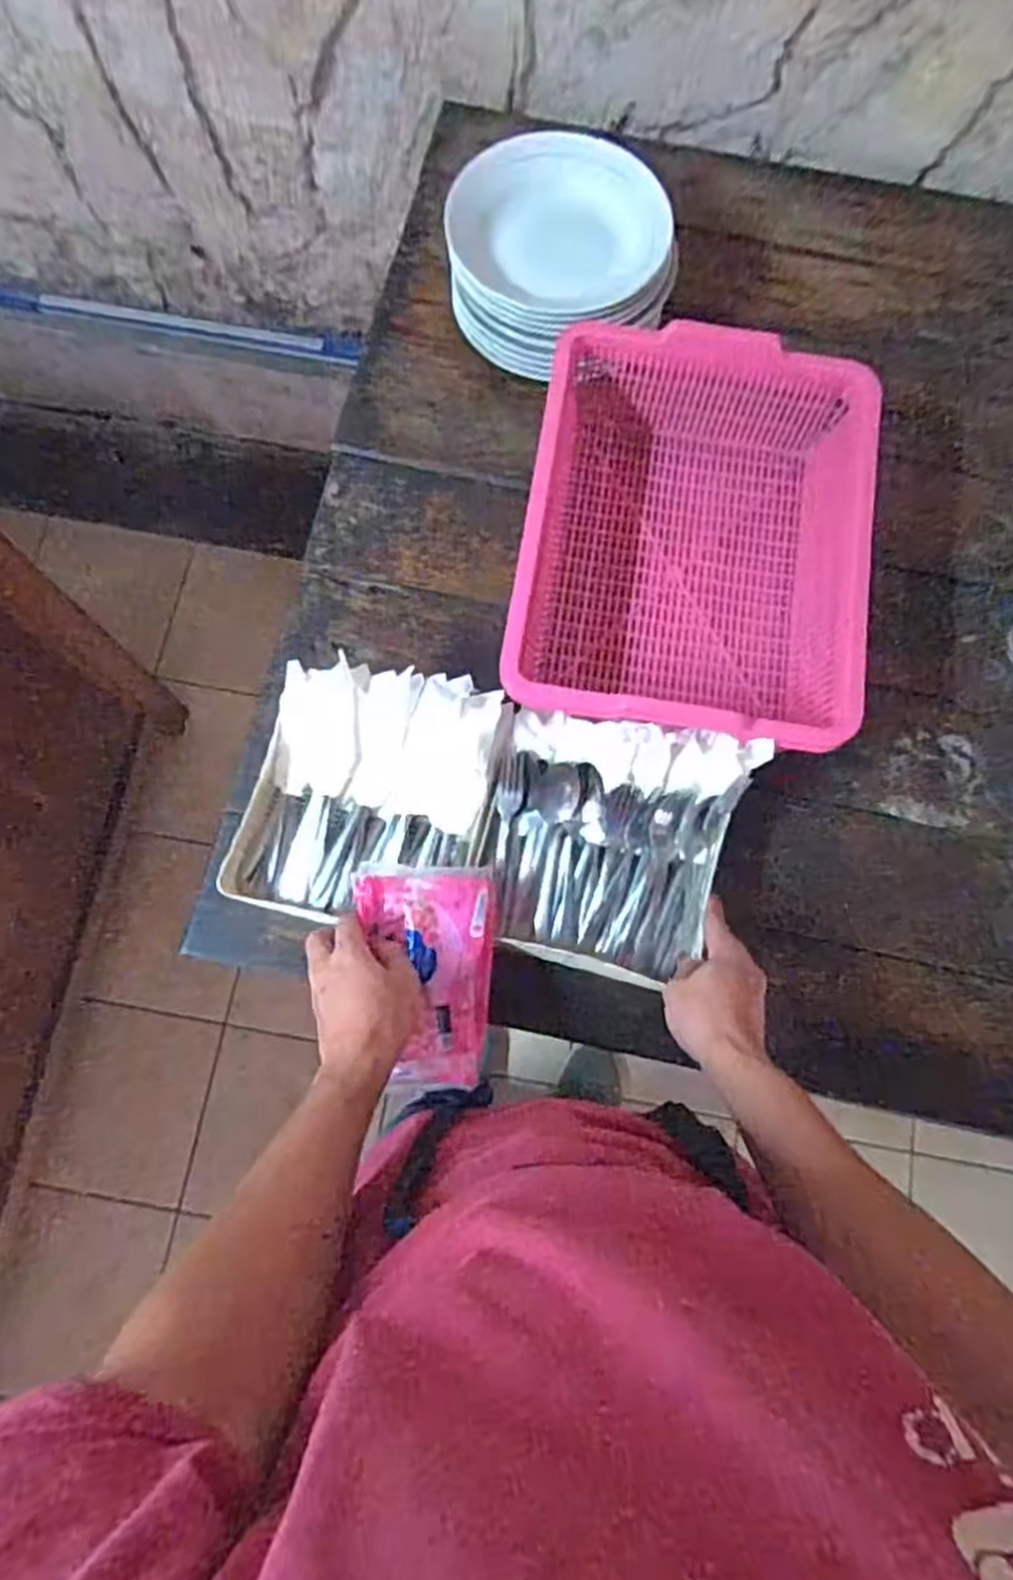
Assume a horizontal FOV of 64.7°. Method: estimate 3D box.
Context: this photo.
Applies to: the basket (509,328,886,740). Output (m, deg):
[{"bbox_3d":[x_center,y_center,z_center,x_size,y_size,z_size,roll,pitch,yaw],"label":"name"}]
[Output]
[{"bbox_3d":[0.172,-0.225,0.771,0.299,0.140,0.379,9,76,1],"label":"basket"}]

